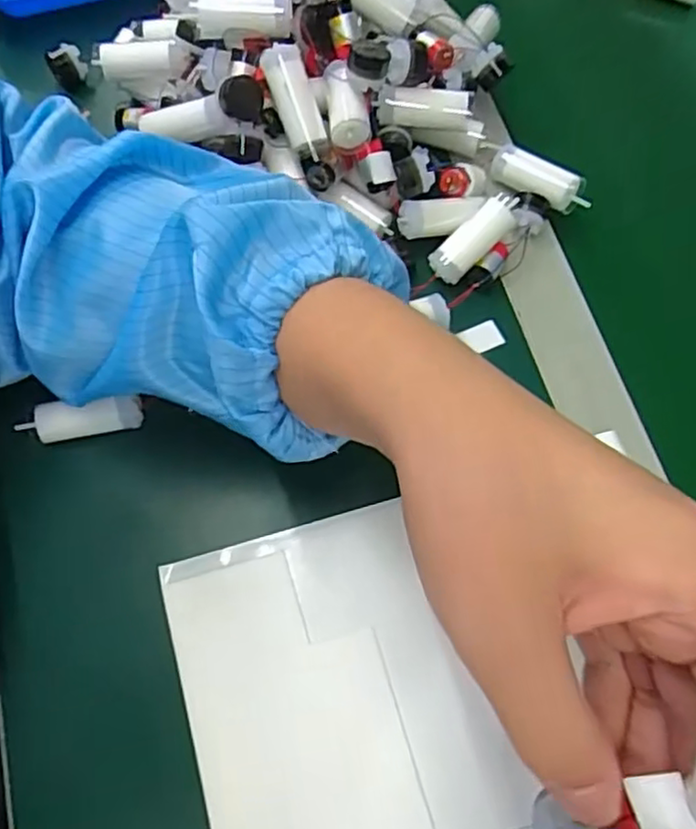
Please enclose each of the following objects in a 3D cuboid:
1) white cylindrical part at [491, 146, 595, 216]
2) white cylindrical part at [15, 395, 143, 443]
[{"bbox_3d":[0.109,-0.133,0.375,0.058,0.016,0.016,30,73,10],"label":"white cylindrical part"},{"bbox_3d":[-0.135,0.003,0.332,0.060,0.013,0.016,-10,70,-3],"label":"white cylindrical part"}]

